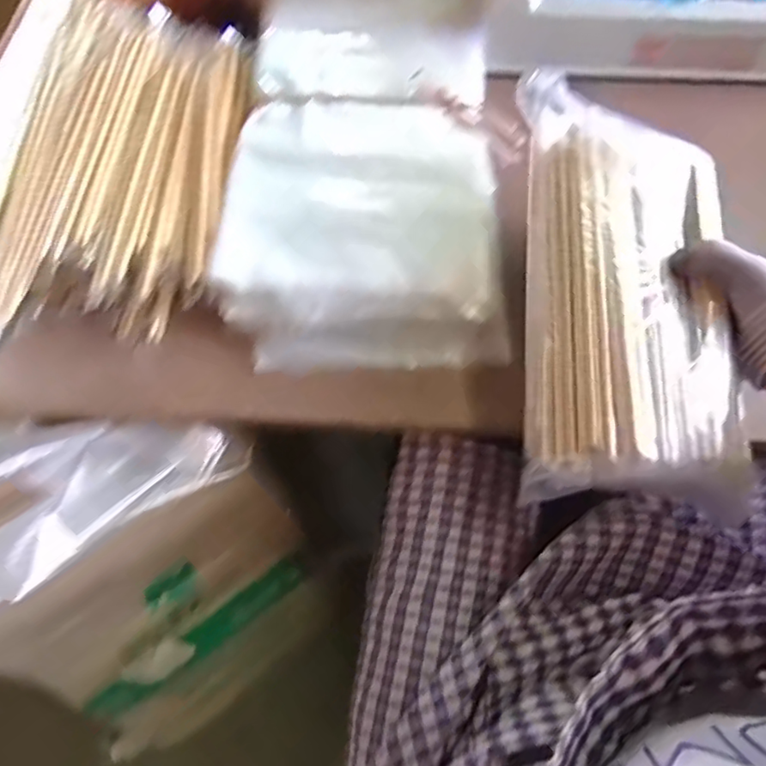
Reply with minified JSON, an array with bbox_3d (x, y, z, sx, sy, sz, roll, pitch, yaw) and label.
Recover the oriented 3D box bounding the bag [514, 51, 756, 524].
[{"bbox_3d":[0.168,-0.073,0.406,0.142,0.032,0.308,1,74,-1],"label":"bag"}]

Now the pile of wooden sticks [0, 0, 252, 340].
[{"bbox_3d":[-0.215,-0.192,0.498,0.168,0.063,0.345,2,65,0],"label":"pile of wooden sticks"}]

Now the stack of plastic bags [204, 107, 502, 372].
[{"bbox_3d":[-0.016,-0.133,0.491,0.224,0.044,0.251,1,65,-1],"label":"stack of plastic bags"}]

